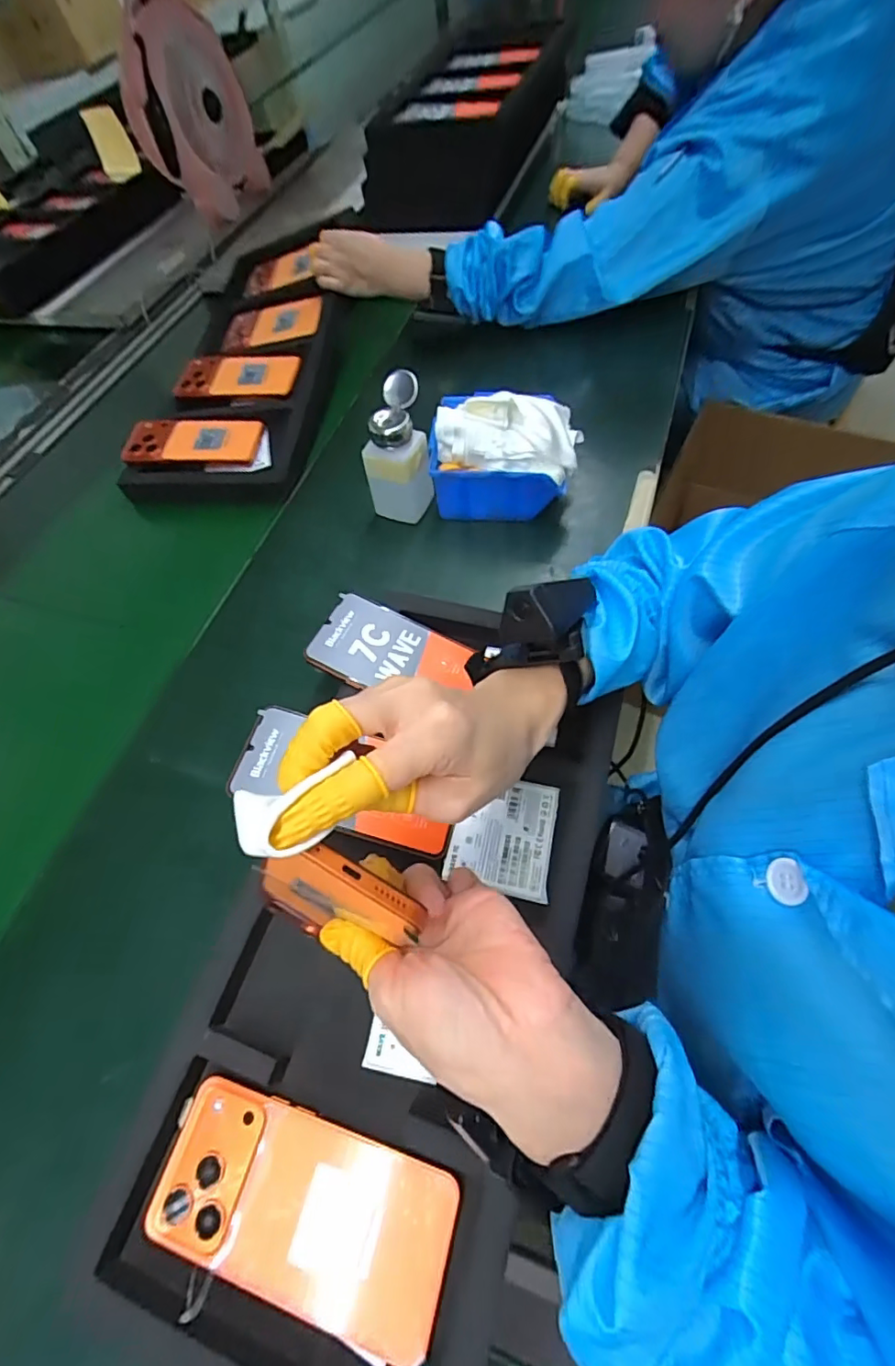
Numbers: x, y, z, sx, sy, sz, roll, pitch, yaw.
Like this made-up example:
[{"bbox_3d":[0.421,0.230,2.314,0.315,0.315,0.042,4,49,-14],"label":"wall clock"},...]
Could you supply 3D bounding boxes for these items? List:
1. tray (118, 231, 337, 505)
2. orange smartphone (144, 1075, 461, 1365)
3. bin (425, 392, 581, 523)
[{"bbox_3d":[-0.267,-0.408,0.705,0.207,0.058,0.411,6,71,8],"label":"tray"},{"bbox_3d":[-0.081,0.288,0.301,0.164,0.006,0.077,14,58,12],"label":"orange smartphone"},{"bbox_3d":[0.060,-0.241,0.558,0.143,0.111,0.117,2,59,10],"label":"bin"}]

